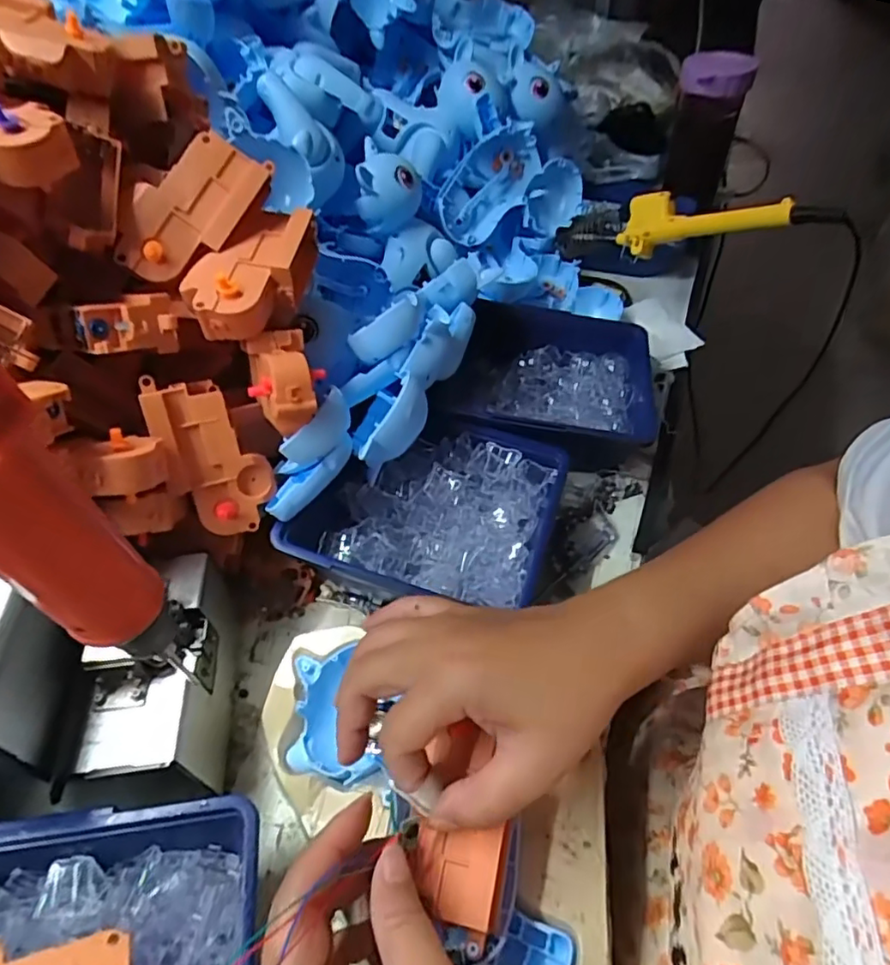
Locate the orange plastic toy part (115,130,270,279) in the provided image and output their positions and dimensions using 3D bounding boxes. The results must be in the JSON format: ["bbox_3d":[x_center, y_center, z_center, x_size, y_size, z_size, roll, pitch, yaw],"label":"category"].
[{"bbox_3d":[-0.148,-0.159,0.344,0.046,0.028,0.096,44,82,-15],"label":"orange plastic toy part"}]

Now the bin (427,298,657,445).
[{"bbox_3d":[0.087,-0.083,0.473,0.166,0.059,0.146,9,52,10],"label":"bin"}]

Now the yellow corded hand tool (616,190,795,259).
[{"bbox_3d":[0.209,-0.215,0.482,0.026,0.048,0.145,-34,35,-23],"label":"yellow corded hand tool"}]

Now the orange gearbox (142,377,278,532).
[{"bbox_3d":[-0.142,-0.017,0.348,0.051,0.099,0.028,-34,24,-23],"label":"orange gearbox"}]

